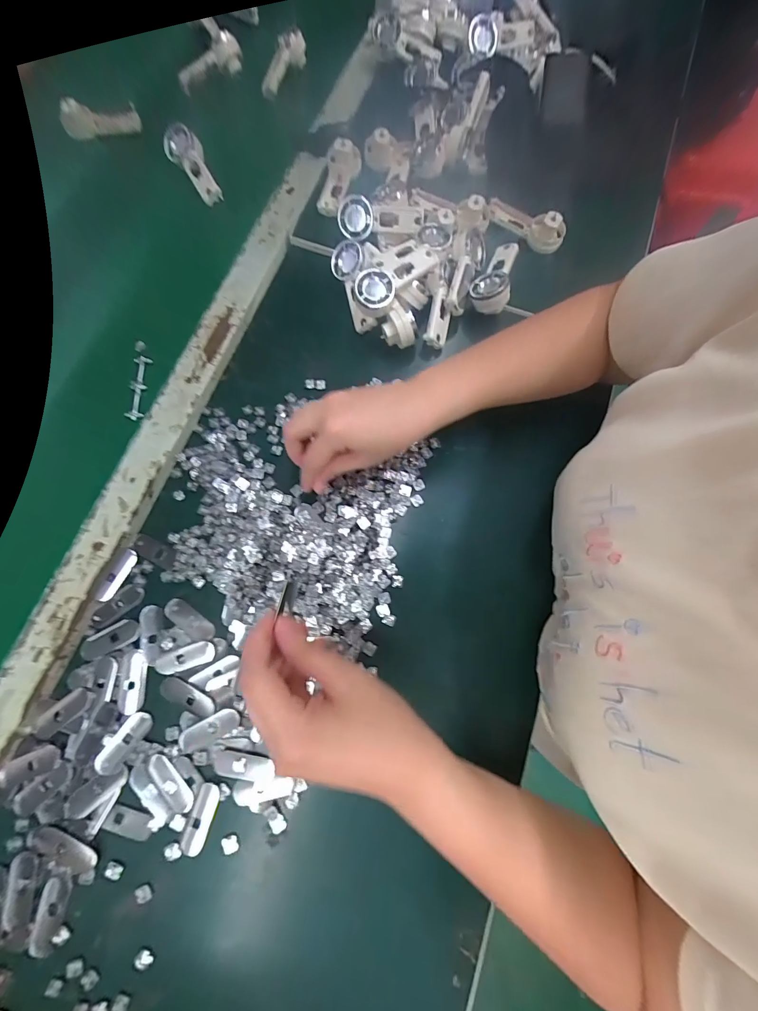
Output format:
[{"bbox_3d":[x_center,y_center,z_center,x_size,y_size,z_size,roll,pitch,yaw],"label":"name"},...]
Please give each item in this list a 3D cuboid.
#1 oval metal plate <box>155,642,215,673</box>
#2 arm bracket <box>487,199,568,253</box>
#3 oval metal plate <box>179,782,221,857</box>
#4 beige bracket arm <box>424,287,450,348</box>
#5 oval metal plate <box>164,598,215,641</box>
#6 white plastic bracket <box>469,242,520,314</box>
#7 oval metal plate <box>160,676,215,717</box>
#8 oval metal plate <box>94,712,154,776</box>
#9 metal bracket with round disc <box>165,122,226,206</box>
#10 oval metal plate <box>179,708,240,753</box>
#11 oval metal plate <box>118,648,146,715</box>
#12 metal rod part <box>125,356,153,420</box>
[{"bbox_3d":[-0.169,0.133,0.324,0.051,0.004,0.018,-16,76,-6],"label":"oval metal plate"},{"bbox_3d":[0.174,-0.334,0.438,0.093,0.030,0.031,38,77,8],"label":"arm bracket"},{"bbox_3d":[-0.144,0.253,0.299,0.019,0.004,0.049,17,75,3],"label":"oval metal plate"},{"bbox_3d":[0.064,-0.204,0.403,0.025,0.020,0.061,6,95,0],"label":"beige bracket arm"},{"bbox_3d":[-0.170,0.103,0.332,0.051,0.004,0.018,36,77,8],"label":"oval metal plate"},{"bbox_3d":[0.131,-0.260,0.411,0.041,0.023,0.100,20,76,4],"label":"white plastic bracket"},{"bbox_3d":[-0.164,0.164,0.316,0.051,0.004,0.017,27,76,6],"label":"oval metal plate"},{"bbox_3d":[-0.214,0.198,0.310,0.021,0.004,0.052,35,77,7],"label":"oval metal plate"},{"bbox_3d":[-0.226,-0.417,0.455,0.035,0.026,0.098,-35,94,-10],"label":"metal bracket with round disc"},{"bbox_3d":[-0.142,0.187,0.311,0.050,0.004,0.020,-24,77,-8],"label":"oval metal plate"},{"bbox_3d":[-0.214,0.153,0.323,0.021,0.004,0.051,-6,75,-3],"label":"oval metal plate"},{"bbox_3d":[-0.258,-0.128,0.400,0.016,0.009,0.075,-1,75,-2],"label":"metal rod part"}]

